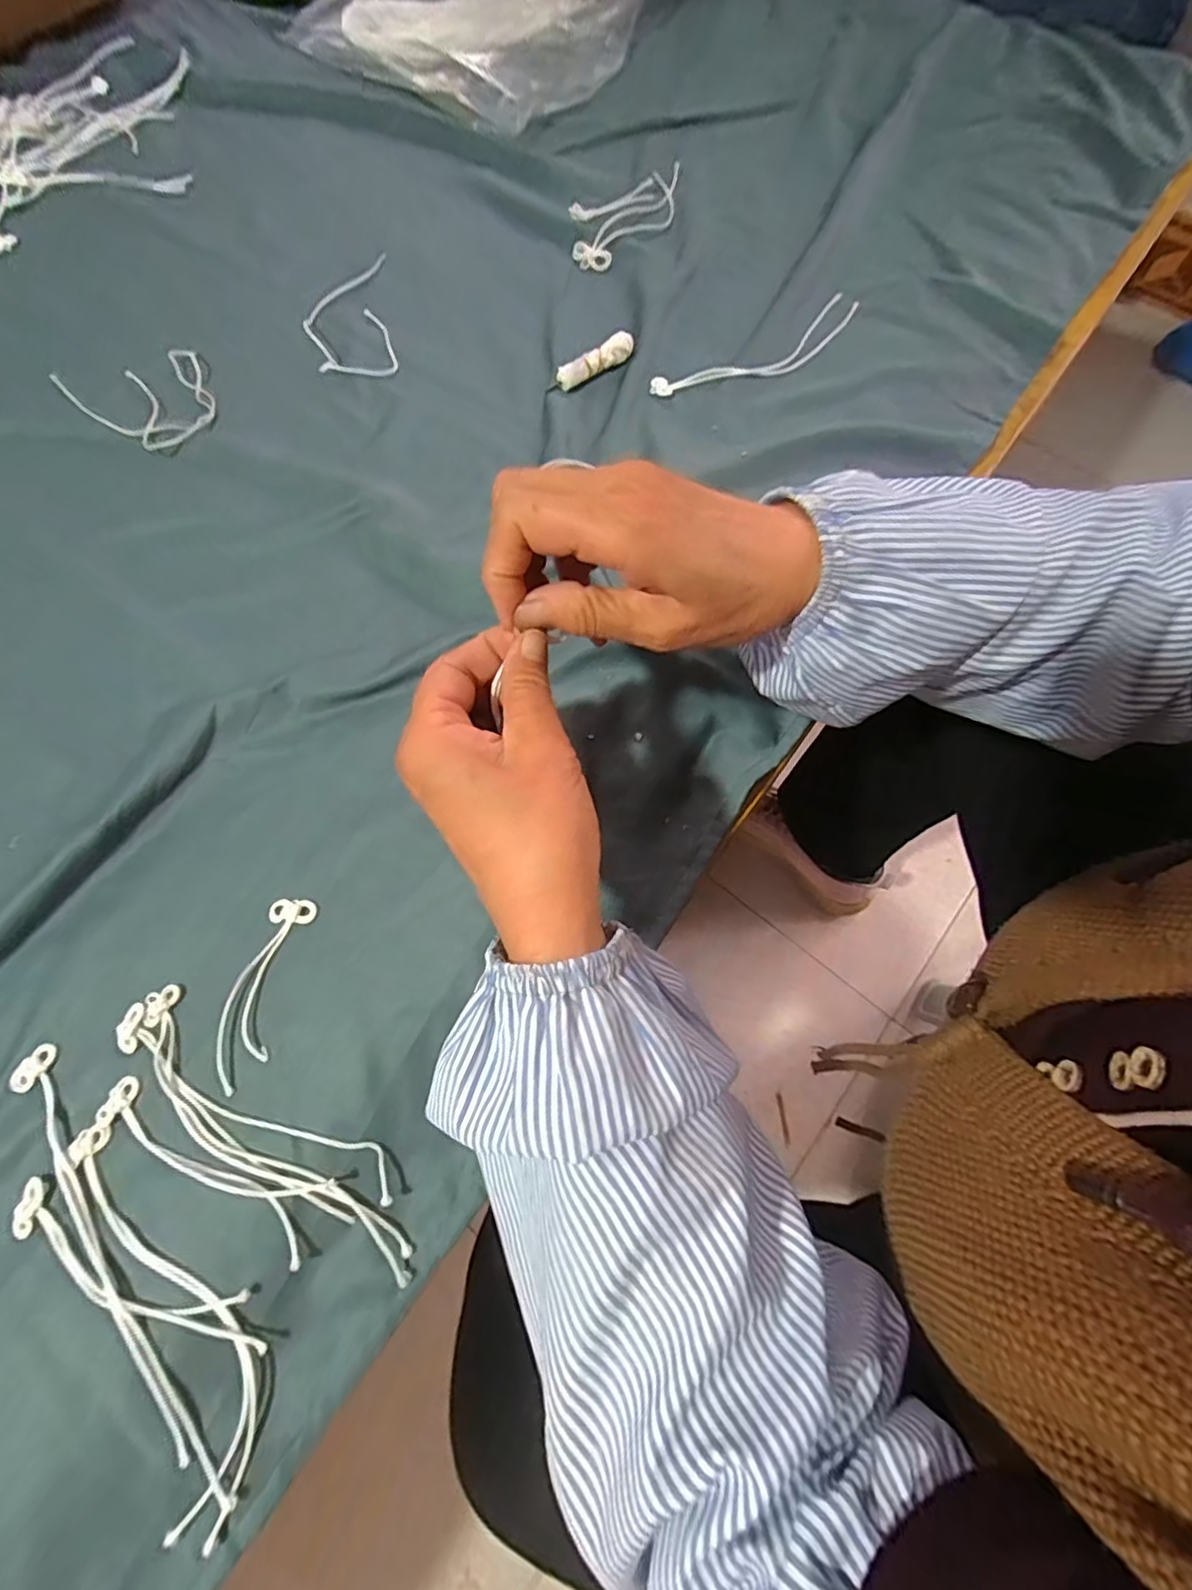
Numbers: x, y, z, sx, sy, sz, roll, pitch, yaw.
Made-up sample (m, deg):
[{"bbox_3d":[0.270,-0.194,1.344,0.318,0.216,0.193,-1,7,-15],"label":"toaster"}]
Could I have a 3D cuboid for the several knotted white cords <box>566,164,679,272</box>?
[{"bbox_3d":[0.024,-0.522,0.541,0.081,0.015,0.148,29,74,11],"label":"several knotted white cords"}]

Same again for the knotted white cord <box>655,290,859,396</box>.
[{"bbox_3d":[0.132,-0.344,0.468,0.185,0.006,0.049,-29,73,-8],"label":"knotted white cord"}]

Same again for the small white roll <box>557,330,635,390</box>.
[{"bbox_3d":[0.001,-0.334,0.463,0.067,0.013,0.015,-32,73,-9],"label":"small white roll"}]

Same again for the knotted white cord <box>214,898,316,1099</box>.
[{"bbox_3d":[-0.179,0.103,0.320,0.034,0.007,0.096,8,71,4],"label":"knotted white cord"}]

